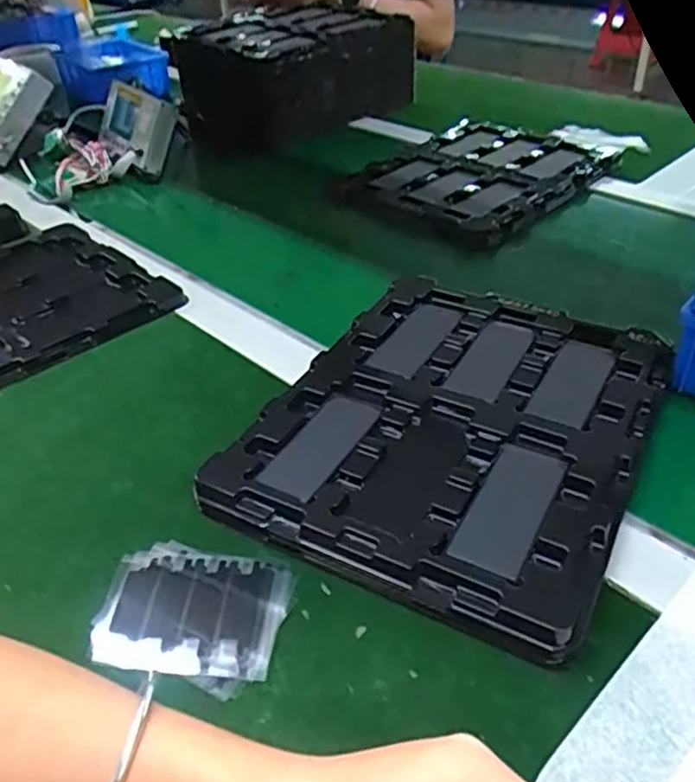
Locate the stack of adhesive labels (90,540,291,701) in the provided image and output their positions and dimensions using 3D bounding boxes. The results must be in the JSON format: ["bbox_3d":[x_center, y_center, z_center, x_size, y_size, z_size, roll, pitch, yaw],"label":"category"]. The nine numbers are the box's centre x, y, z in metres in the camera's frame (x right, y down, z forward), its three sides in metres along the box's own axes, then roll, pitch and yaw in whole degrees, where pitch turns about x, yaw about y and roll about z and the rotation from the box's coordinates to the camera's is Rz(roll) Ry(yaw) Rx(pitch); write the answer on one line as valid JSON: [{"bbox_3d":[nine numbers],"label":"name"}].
[{"bbox_3d":[-0.080,0.113,0.349,0.095,0.008,0.071,7,40,14],"label":"stack of adhesive labels"}]

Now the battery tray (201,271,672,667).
[{"bbox_3d":[0.071,0.017,0.438,0.220,0.025,0.269,17,43,24],"label":"battery tray"}]

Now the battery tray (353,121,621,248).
[{"bbox_3d":[0.153,-0.249,0.781,0.217,0.019,0.268,28,48,34],"label":"battery tray"}]

